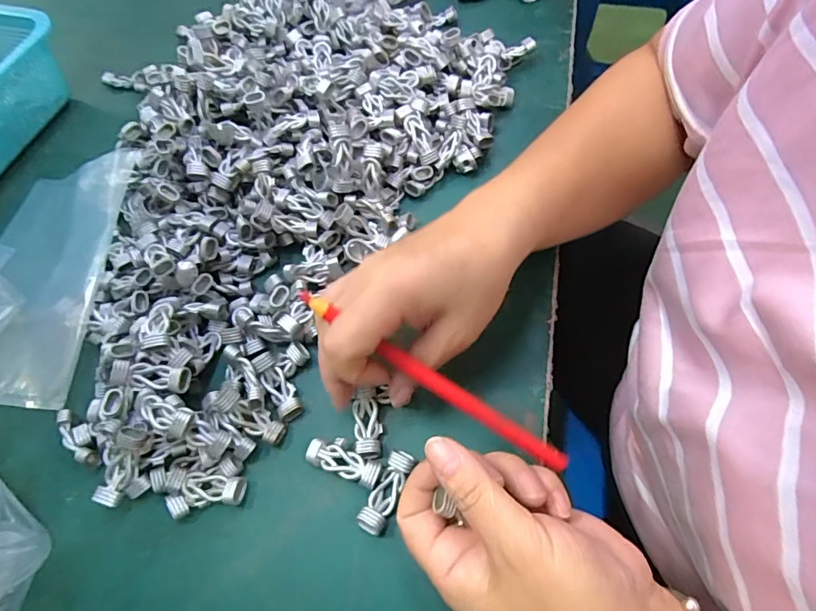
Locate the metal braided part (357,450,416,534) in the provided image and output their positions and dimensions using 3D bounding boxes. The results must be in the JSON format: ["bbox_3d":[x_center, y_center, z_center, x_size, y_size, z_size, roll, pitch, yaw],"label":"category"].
[{"bbox_3d":[-0.012,0.105,0.269,0.014,0.011,0.045,22,67,18],"label":"metal braided part"}]

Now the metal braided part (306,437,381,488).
[{"bbox_3d":[-0.038,0.090,0.278,0.045,0.012,0.019,14,65,15],"label":"metal braided part"}]

